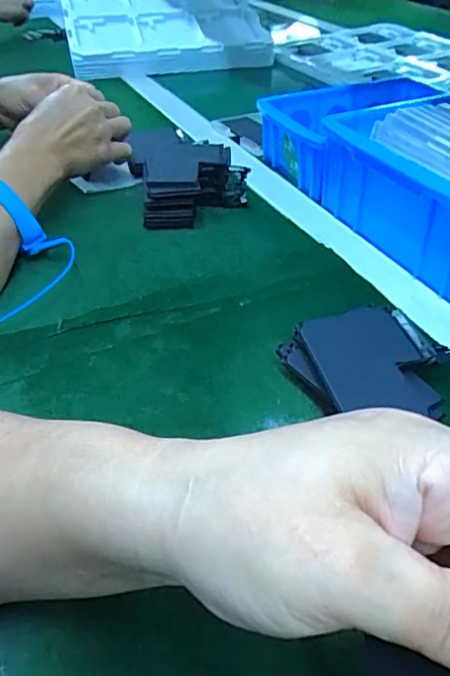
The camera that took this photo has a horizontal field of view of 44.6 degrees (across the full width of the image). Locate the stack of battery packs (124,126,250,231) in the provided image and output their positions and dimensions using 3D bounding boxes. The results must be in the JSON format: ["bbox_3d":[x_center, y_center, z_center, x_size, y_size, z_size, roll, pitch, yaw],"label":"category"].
[{"bbox_3d":[-0.034,-0.153,0.520,0.099,0.044,0.123,-10,41,-9],"label":"stack of battery packs"}]

